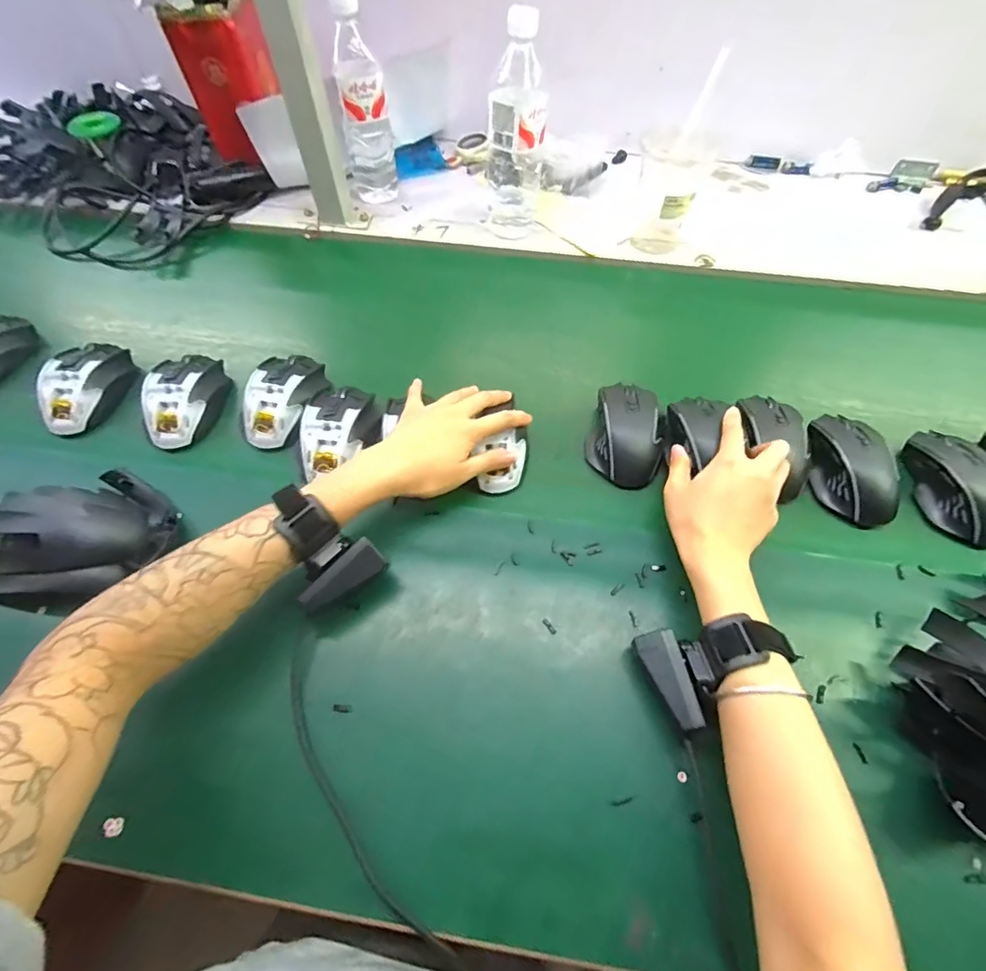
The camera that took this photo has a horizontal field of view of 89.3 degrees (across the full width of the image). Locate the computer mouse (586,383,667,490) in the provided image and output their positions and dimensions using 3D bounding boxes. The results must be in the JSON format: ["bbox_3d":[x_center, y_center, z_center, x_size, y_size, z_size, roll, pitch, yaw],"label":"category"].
[{"bbox_3d":[0.130,-0.055,0.495,0.081,0.035,0.105,15,60,8],"label":"computer mouse"}]

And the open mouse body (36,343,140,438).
[{"bbox_3d":[-0.434,-0.108,0.528,0.065,0.036,0.116,10,59,5],"label":"open mouse body"}]

